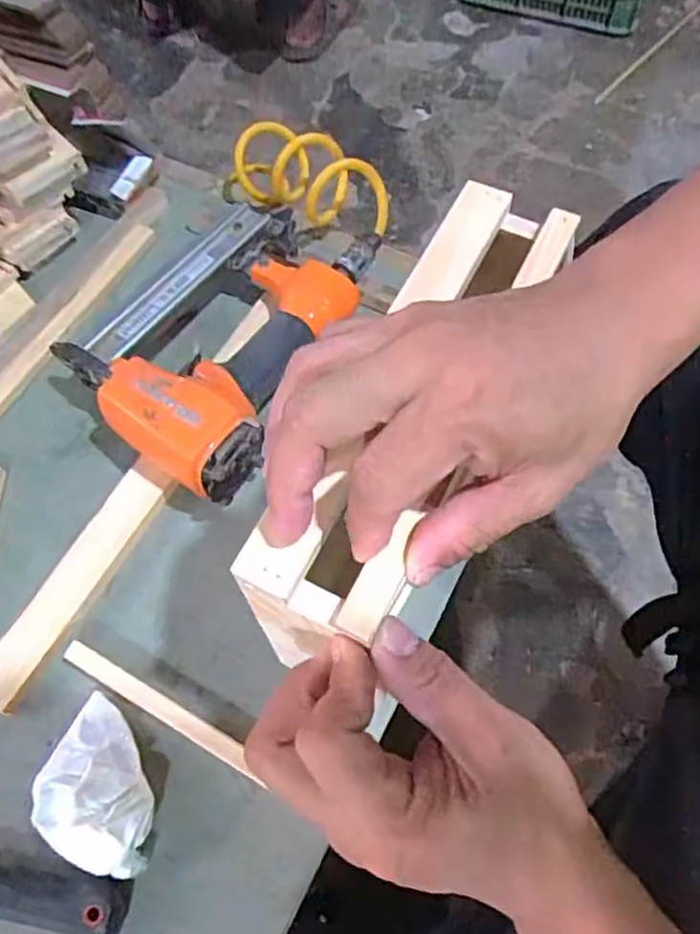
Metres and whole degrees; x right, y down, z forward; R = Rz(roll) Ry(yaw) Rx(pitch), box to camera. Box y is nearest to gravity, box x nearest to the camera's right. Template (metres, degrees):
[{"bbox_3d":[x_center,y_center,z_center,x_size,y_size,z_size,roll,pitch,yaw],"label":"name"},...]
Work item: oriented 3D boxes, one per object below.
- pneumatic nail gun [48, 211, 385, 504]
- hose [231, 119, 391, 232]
[{"bbox_3d":[-0.097,-0.105,0.514,0.160,0.067,0.247,23,67,9],"label":"pneumatic nail gun"},{"bbox_3d":[-0.031,-0.245,0.583,0.153,0.060,0.057,30,67,30],"label":"hose"}]

